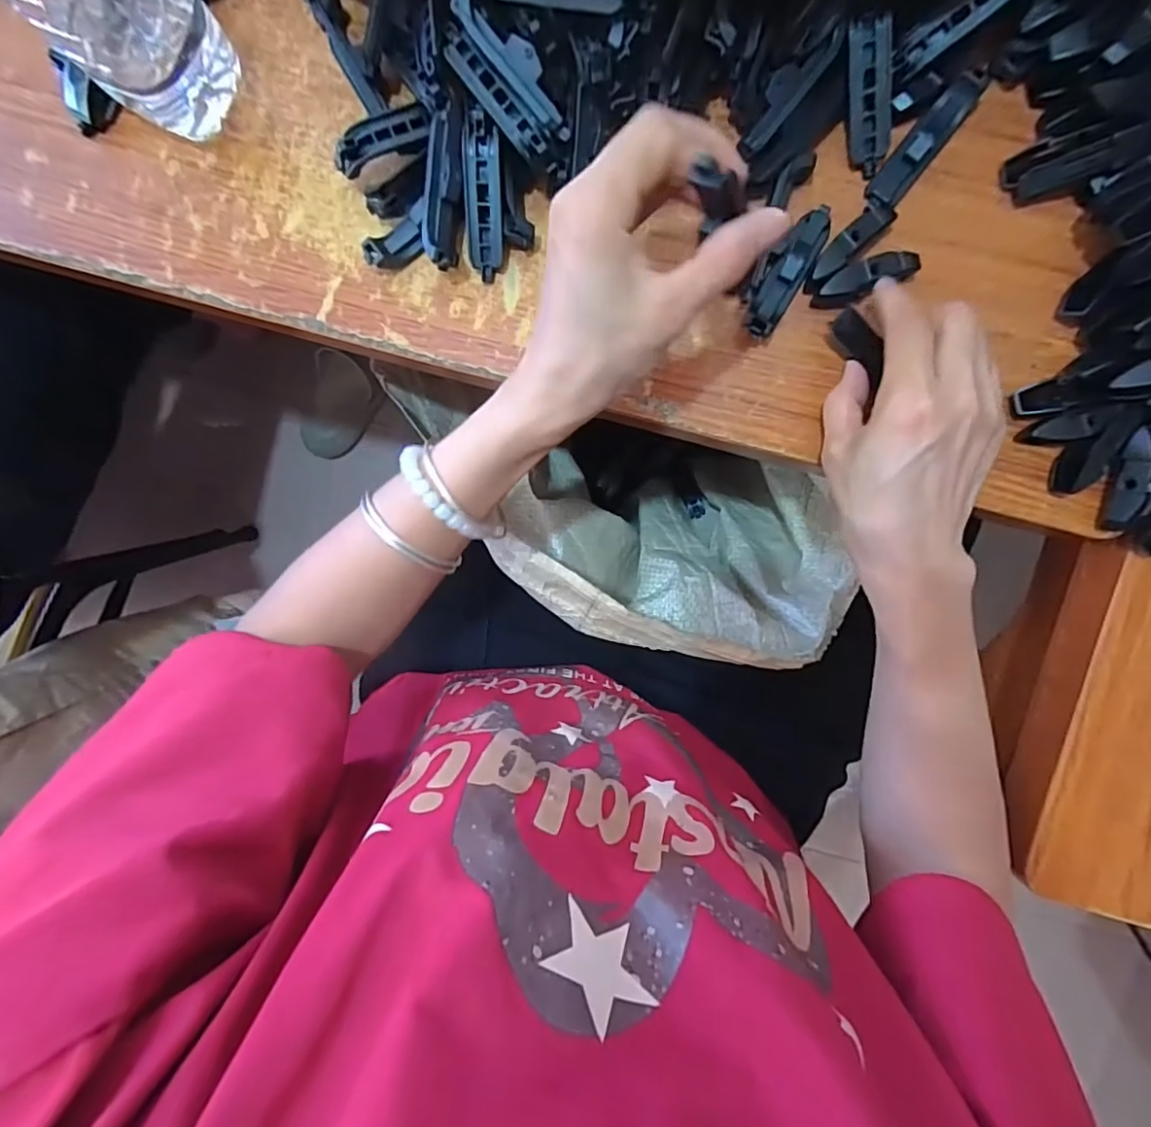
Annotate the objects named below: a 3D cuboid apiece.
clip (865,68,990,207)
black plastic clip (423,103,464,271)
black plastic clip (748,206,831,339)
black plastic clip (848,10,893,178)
[{"bbox_3d":[0.180,-0.219,0.285,0.017,0.015,0.074,37,95,0],"label":"clip"},{"bbox_3d":[-0.068,-0.193,0.287,0.019,0.008,0.072,8,107,2],"label":"black plastic clip"},{"bbox_3d":[0.112,-0.154,0.294,0.020,0.014,0.074,28,95,1],"label":"black plastic clip"},{"bbox_3d":[0.146,-0.231,0.276,0.019,0.006,0.063,-14,118,4],"label":"black plastic clip"}]

